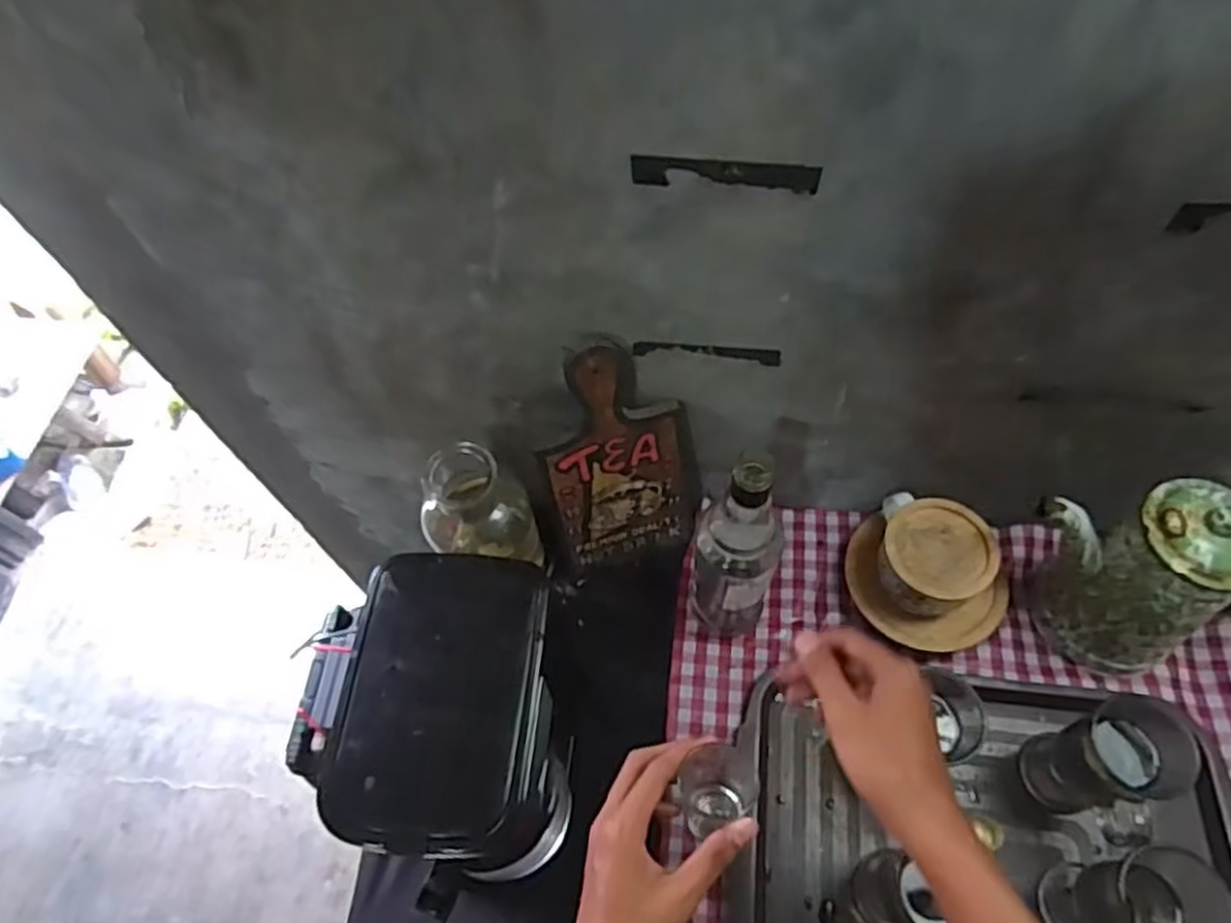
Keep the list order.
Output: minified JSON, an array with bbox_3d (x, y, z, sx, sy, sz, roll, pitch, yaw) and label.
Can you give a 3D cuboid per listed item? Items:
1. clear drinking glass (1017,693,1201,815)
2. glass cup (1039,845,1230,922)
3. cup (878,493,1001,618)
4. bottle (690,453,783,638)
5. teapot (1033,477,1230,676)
[{"bbox_3d":[0.404,0.253,0.644,0.068,0.154,0.069,-6,59,0],"label":"clear drinking glass"},{"bbox_3d":[0.399,0.345,0.592,0.076,0.121,0.073,-2,59,3],"label":"glass cup"},{"bbox_3d":[0.302,0.093,0.732,0.095,0.073,0.099,-2,59,3],"label":"cup"},{"bbox_3d":[0.114,0.070,0.685,0.073,0.284,0.090,15,61,12],"label":"bottle"},{"bbox_3d":[0.469,0.107,0.681,0.197,0.215,0.099,-2,59,2],"label":"teapot"}]

